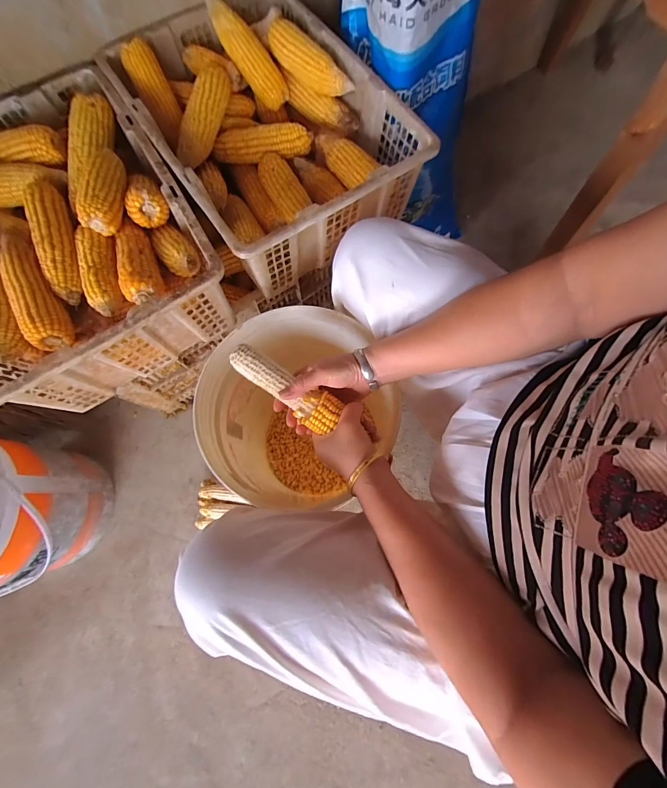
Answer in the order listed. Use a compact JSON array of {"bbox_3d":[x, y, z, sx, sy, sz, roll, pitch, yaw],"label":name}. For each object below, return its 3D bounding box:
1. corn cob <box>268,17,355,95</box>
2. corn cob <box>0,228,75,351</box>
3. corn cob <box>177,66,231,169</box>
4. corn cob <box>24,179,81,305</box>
[{"bbox_3d":[-0.041,-0.557,0.571,0.047,0.042,0.173,-44,77,-10],"label":"corn cob"},{"bbox_3d":[-0.422,-0.154,0.475,0.048,0.041,0.197,-30,75,-6],"label":"corn cob"},{"bbox_3d":[-0.210,-0.452,0.557,0.042,0.050,0.182,14,75,6],"label":"corn cob"},{"bbox_3d":[-0.393,-0.221,0.484,0.049,0.040,0.196,-22,75,-5],"label":"corn cob"}]

